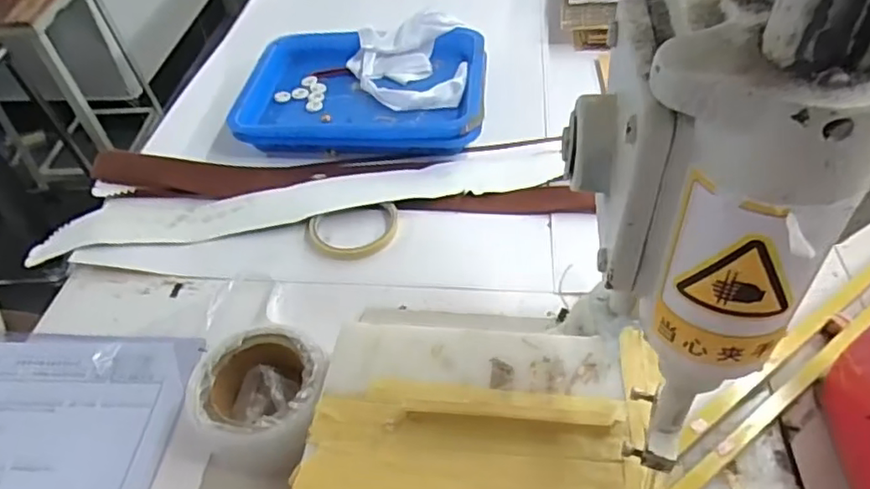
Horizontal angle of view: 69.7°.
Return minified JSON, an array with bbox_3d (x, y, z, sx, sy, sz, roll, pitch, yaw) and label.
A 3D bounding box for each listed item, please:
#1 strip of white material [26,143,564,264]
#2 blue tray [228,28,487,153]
[{"bbox_3d":[-0.135,-0.050,0.648,0.547,0.026,0.079,-11,46,-6],"label":"strip of white material"},{"bbox_3d":[-0.084,-0.189,0.756,0.288,0.041,0.211,4,47,8],"label":"blue tray"}]

